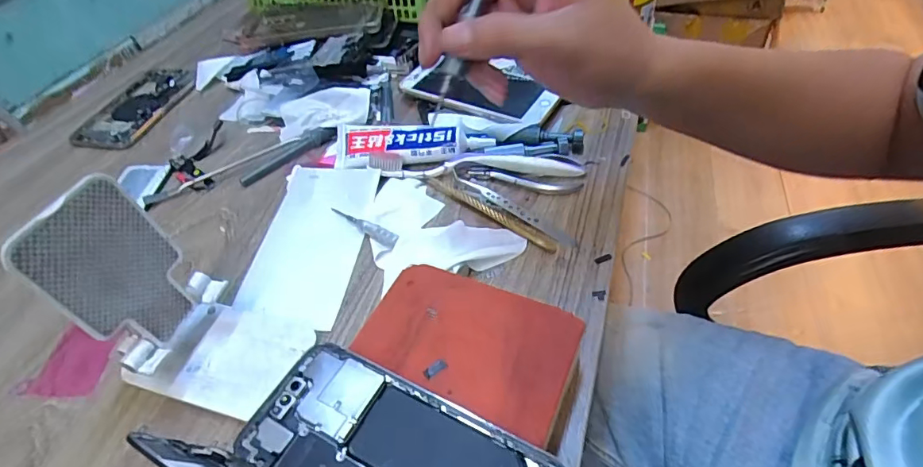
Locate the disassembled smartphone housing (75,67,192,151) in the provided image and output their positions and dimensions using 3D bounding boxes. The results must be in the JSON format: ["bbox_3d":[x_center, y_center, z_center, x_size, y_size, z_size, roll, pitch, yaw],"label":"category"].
[{"bbox_3d":[-0.345,-0.137,0.544,0.081,0.007,0.141,5,47,9],"label":"disassembled smartphone housing"}]

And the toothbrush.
[{"bbox_3d":[0.012,-0.060,0.432,0.179,0.018,0.020,-1,46,4],"label":"toothbrush"}]

